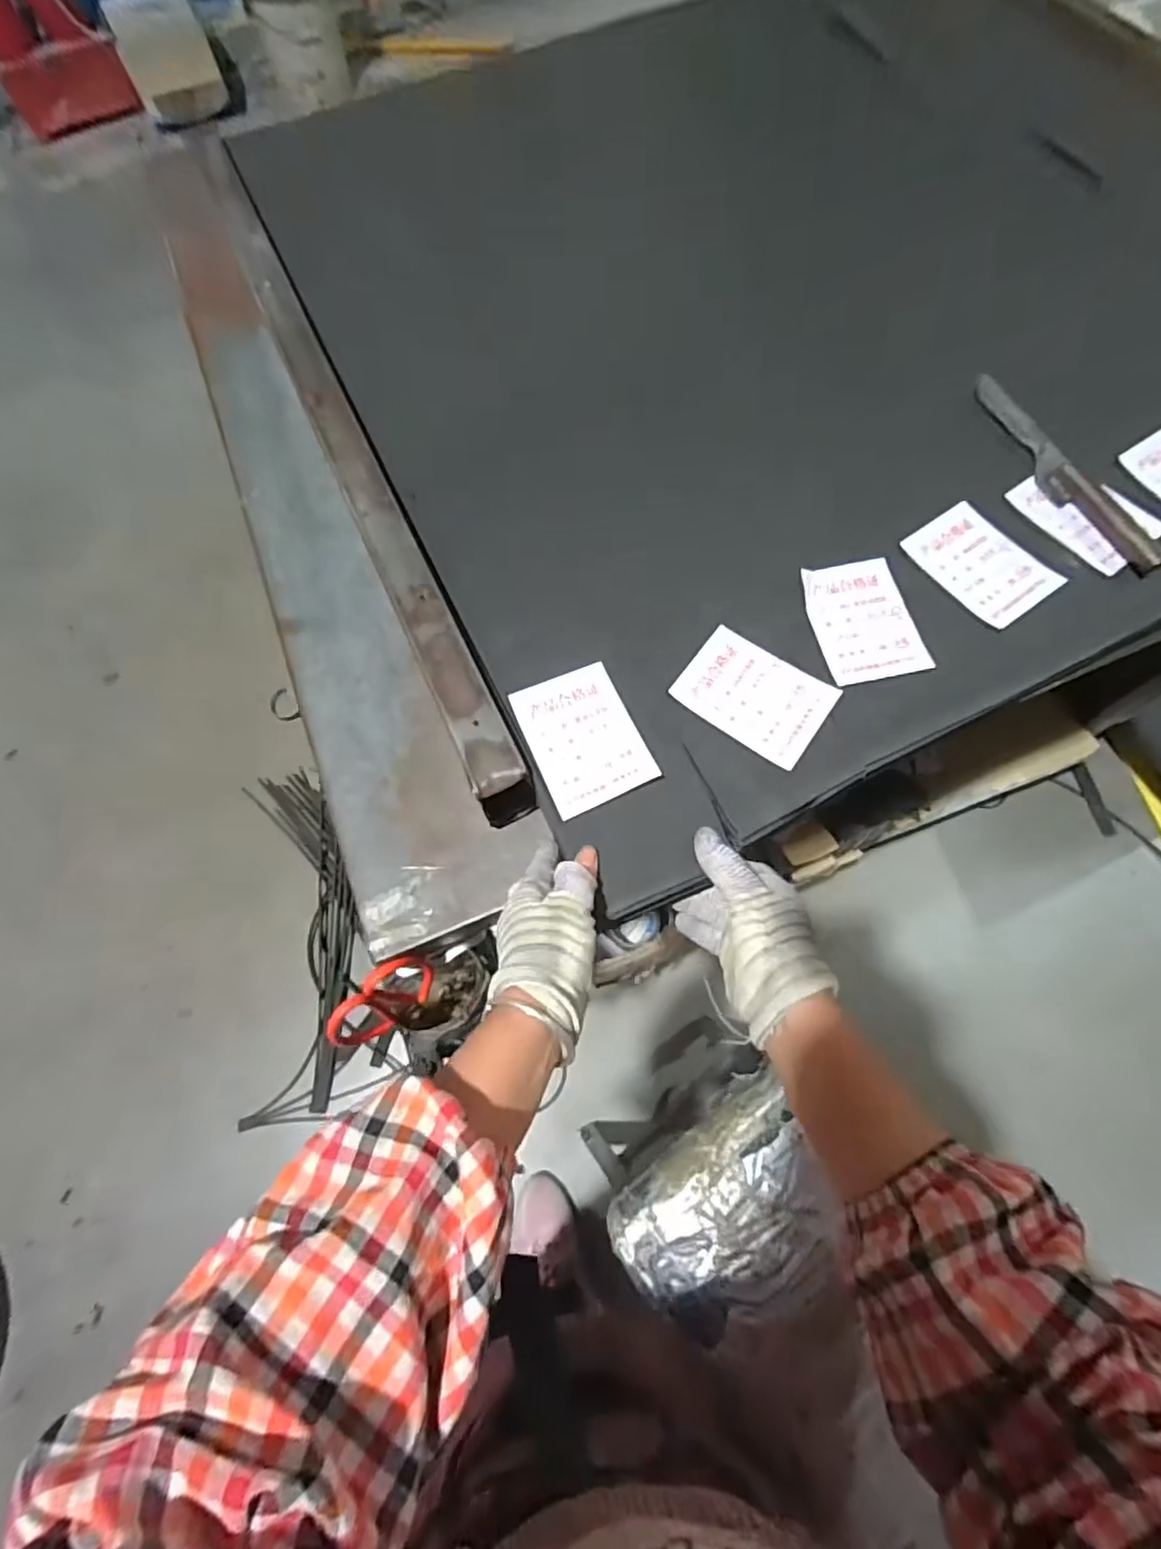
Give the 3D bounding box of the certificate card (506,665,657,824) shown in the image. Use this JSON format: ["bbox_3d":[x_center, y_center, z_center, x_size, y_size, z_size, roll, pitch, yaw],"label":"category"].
[{"bbox_3d":[0.002,-0.028,0.467,0.075,0.005,0.105,-24,70,-5],"label":"certificate card"}]

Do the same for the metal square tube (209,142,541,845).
[{"bbox_3d":[-0.209,-0.295,0.570,0.053,0.044,0.743,-24,69,-8],"label":"metal square tube"}]

